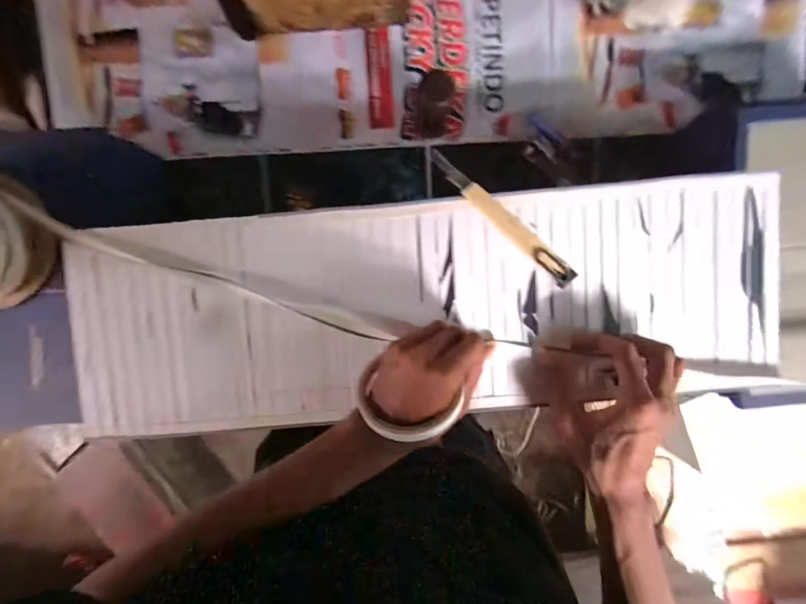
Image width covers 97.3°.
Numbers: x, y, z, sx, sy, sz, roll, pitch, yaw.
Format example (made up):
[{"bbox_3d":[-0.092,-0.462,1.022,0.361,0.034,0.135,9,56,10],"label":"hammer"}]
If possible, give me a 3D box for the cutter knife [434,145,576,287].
[{"bbox_3d":[0.092,-0.078,0.324,0.170,0.010,0.020,42,92,-2],"label":"cutter knife"}]

